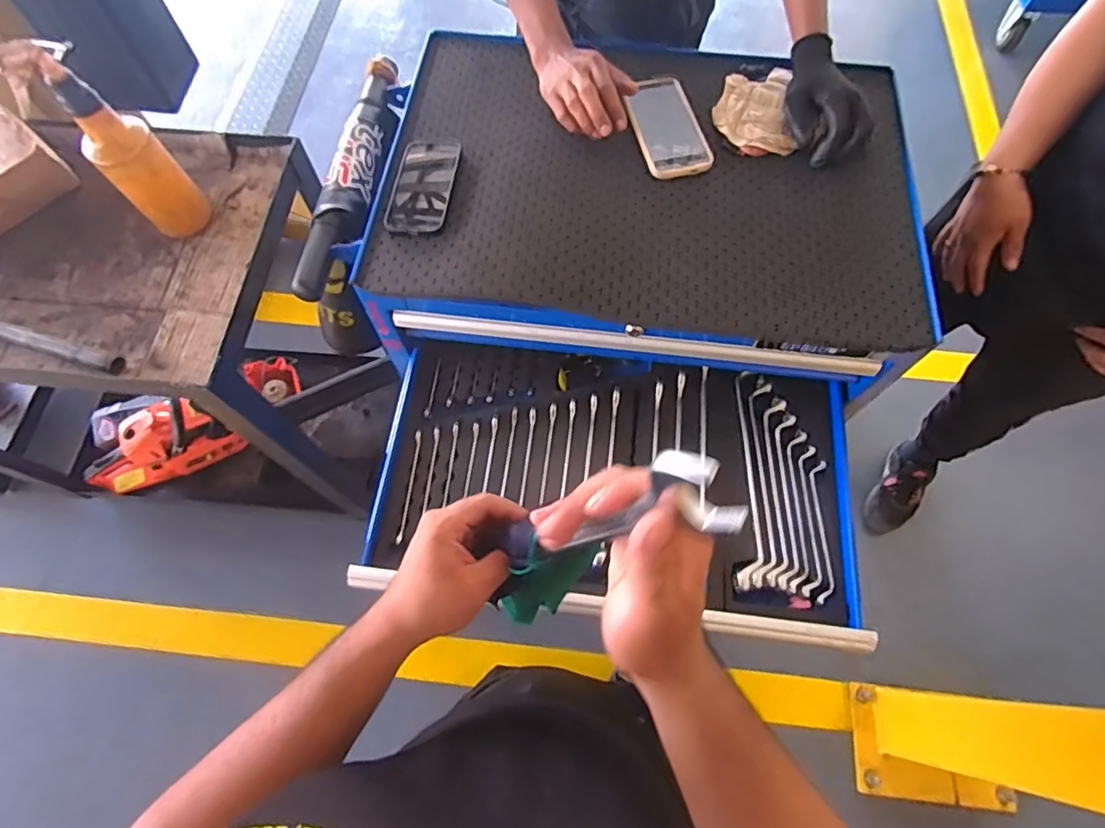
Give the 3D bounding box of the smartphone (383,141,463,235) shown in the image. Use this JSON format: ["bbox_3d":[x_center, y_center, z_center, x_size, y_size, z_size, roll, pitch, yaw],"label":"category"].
[{"bbox_3d":[-0.161,-0.292,0.729,0.077,0.010,0.158,7,67,3],"label":"smartphone"}]

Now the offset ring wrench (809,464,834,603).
[{"bbox_3d":[0.339,0.146,0.724,0.019,0.007,0.180,7,67,3],"label":"offset ring wrench"}]

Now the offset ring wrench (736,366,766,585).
[{"bbox_3d":[0.255,0.075,0.745,0.033,0.017,0.293,7,67,3],"label":"offset ring wrench"}]

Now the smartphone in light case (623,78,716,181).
[{"bbox_3d":[0.152,-0.384,0.768,0.085,0.013,0.165,-12,67,-5],"label":"smartphone in light case"}]

